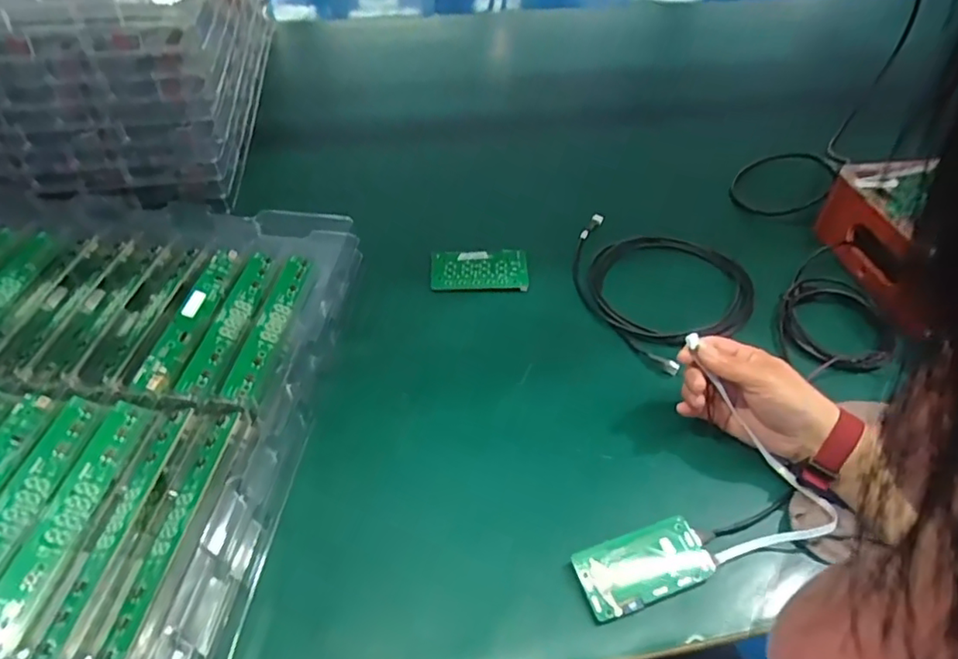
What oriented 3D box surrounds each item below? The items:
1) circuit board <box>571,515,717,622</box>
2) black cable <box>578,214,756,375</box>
[{"bbox_3d":[0.122,0.173,0.432,0.098,0.008,0.049,-15,57,-14],"label":"circuit board"},{"bbox_3d":[0.191,-0.063,0.661,0.188,0.021,0.217,-29,54,-26],"label":"black cable"}]

